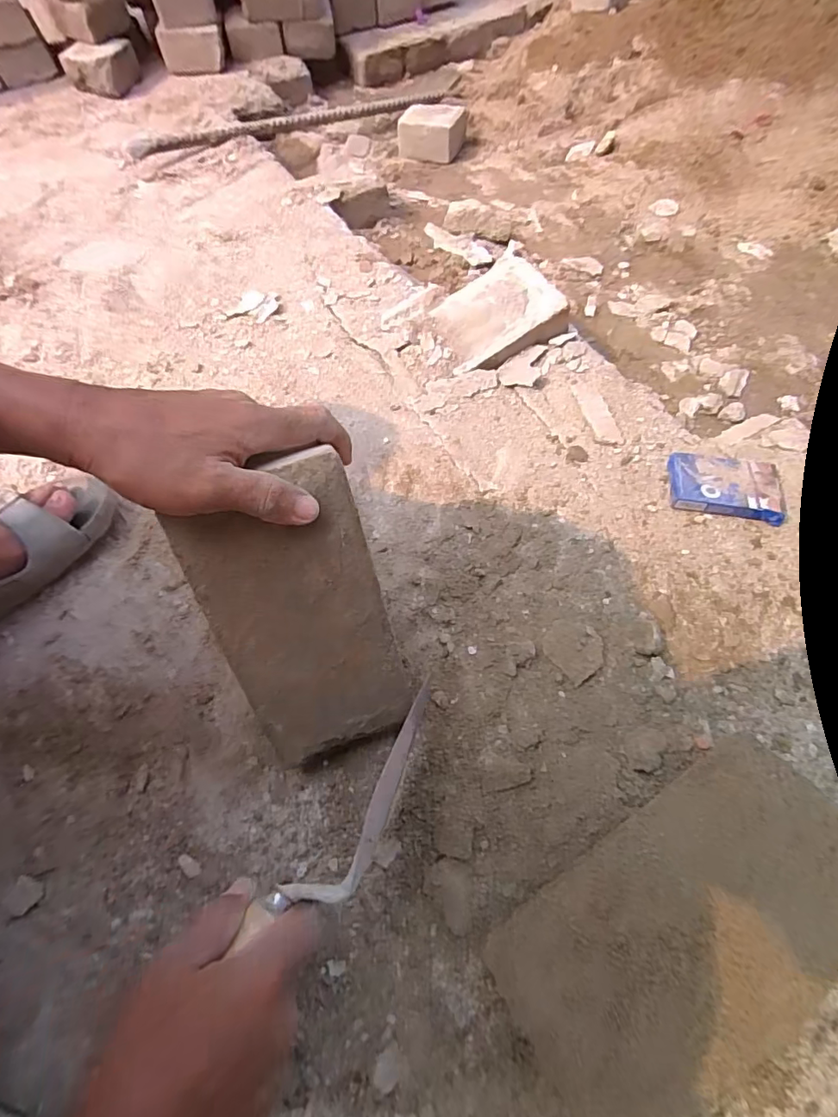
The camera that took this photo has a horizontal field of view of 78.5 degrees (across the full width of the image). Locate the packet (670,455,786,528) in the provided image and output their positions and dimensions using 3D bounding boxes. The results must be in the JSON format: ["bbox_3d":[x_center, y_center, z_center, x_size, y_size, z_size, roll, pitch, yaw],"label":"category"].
[{"bbox_3d":[0.287,-0.068,0.483,0.097,0.018,0.063,12,64,10],"label":"packet"}]

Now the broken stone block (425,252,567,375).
[{"bbox_3d":[0.081,-0.286,0.597,0.139,0.040,0.106,-28,65,-11],"label":"broken stone block"}]

